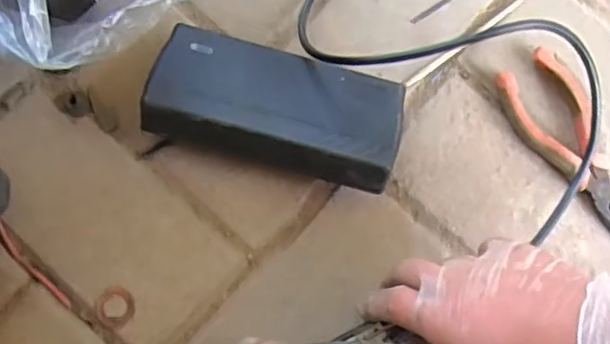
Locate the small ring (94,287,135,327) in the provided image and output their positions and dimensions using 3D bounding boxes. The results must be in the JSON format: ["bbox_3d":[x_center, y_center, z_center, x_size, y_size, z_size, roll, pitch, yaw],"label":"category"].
[{"bbox_3d":[-0.125,0.089,0.415,0.025,0.004,0.026,0,80,0],"label":"small ring"}]

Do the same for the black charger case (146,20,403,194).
[{"bbox_3d":[-0.018,-0.043,0.425,0.161,0.059,0.080,14,80,2],"label":"black charger case"}]

